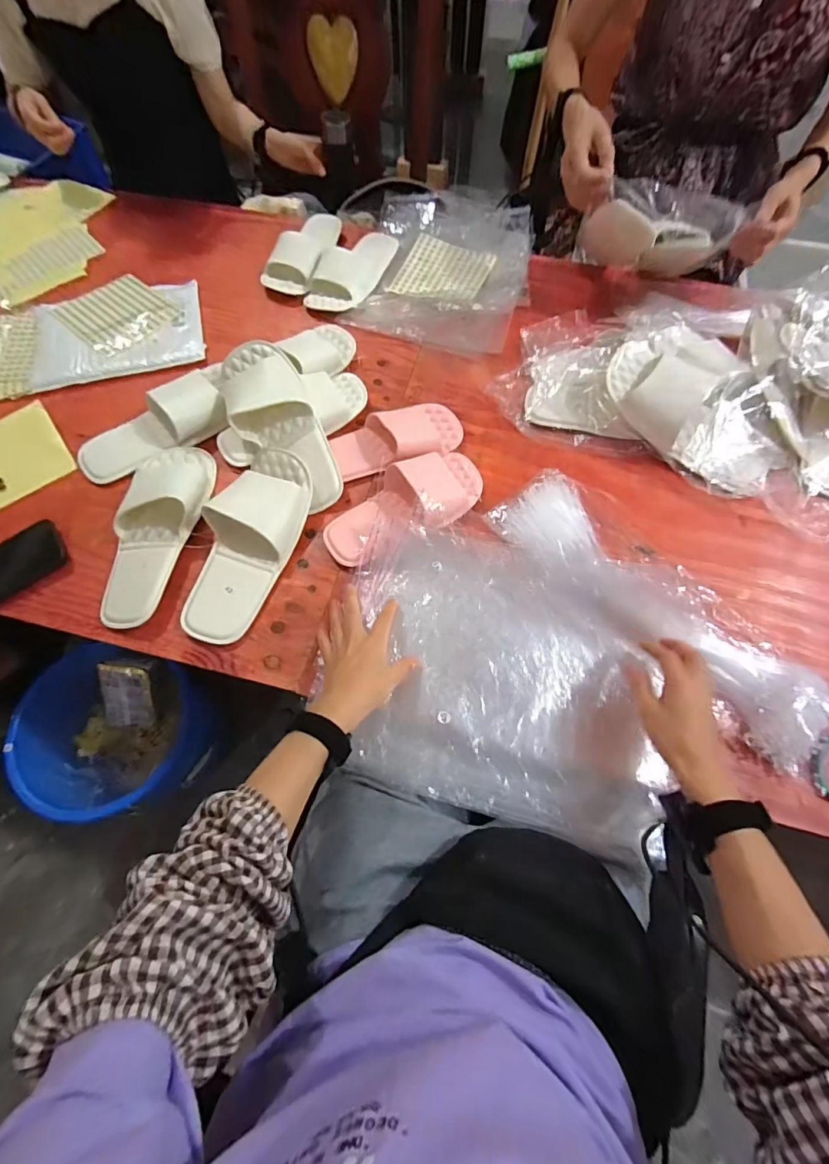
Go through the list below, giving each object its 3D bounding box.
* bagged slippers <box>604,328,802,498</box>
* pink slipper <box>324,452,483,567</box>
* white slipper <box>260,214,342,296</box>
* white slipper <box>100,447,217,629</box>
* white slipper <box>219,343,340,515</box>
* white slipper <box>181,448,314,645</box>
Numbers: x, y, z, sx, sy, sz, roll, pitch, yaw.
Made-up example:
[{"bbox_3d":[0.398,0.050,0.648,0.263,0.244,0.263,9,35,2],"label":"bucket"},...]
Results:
[{"bbox_3d":[0.413,-0.252,0.662,0.180,0.084,0.276,-37,71,-16],"label":"bagged slippers"},{"bbox_3d":[-0.013,-0.108,0.612,0.236,0.050,0.105,-26,68,-12],"label":"pink slipper"},{"bbox_3d":[-0.207,-0.625,0.857,0.112,0.048,0.224,9,65,3],"label":"white slipper"},{"bbox_3d":[-0.348,-0.077,0.606,0.101,0.050,0.270,5,65,1],"label":"white slipper"},{"bbox_3d":[-0.194,-0.219,0.659,0.112,0.076,0.276,-21,67,-10],"label":"white slipper"},{"bbox_3d":[-0.217,-0.055,0.591,0.114,0.056,0.267,14,66,6],"label":"white slipper"}]

